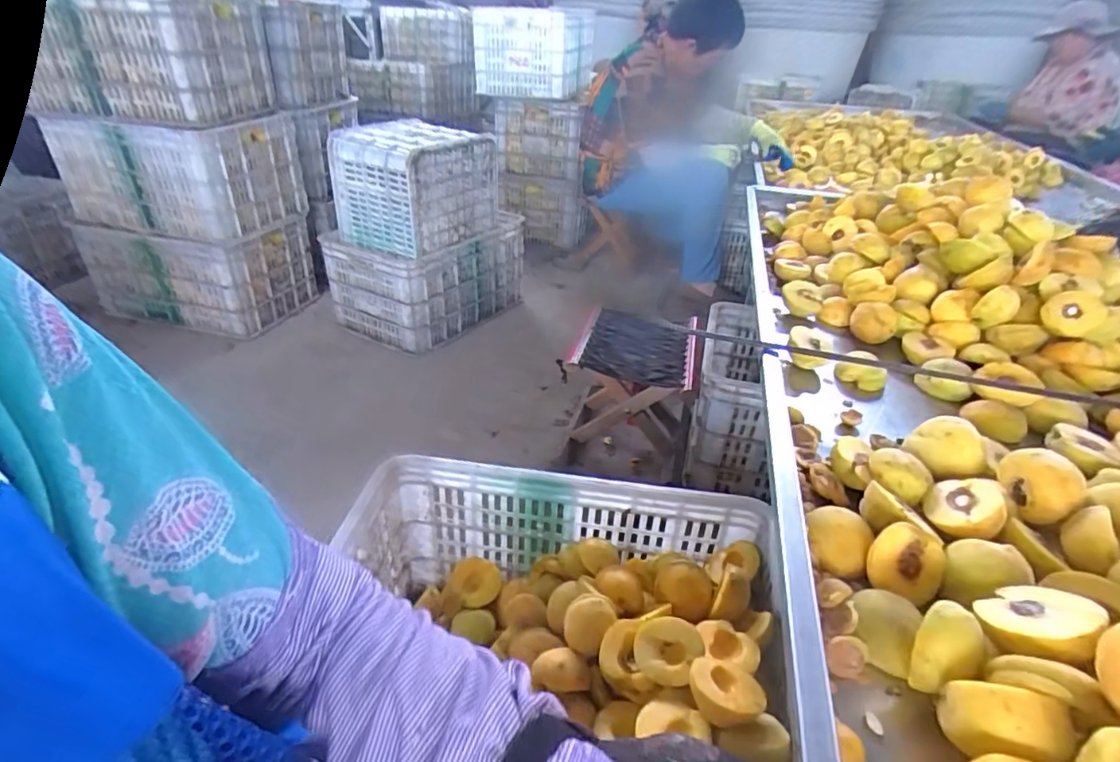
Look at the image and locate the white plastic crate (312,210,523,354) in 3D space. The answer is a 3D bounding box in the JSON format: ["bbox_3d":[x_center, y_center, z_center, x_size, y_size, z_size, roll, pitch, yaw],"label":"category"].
[{"bbox_3d":[-0.377,-0.311,1.727,0.330,0.293,0.497,20,36,24],"label":"white plastic crate"}]

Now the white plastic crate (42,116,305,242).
[{"bbox_3d":[-0.974,-0.547,1.516,0.459,0.259,0.317,2,32,-1],"label":"white plastic crate"}]

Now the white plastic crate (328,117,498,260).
[{"bbox_3d":[-0.388,-0.532,1.553,0.319,0.265,0.339,17,35,22],"label":"white plastic crate"}]

